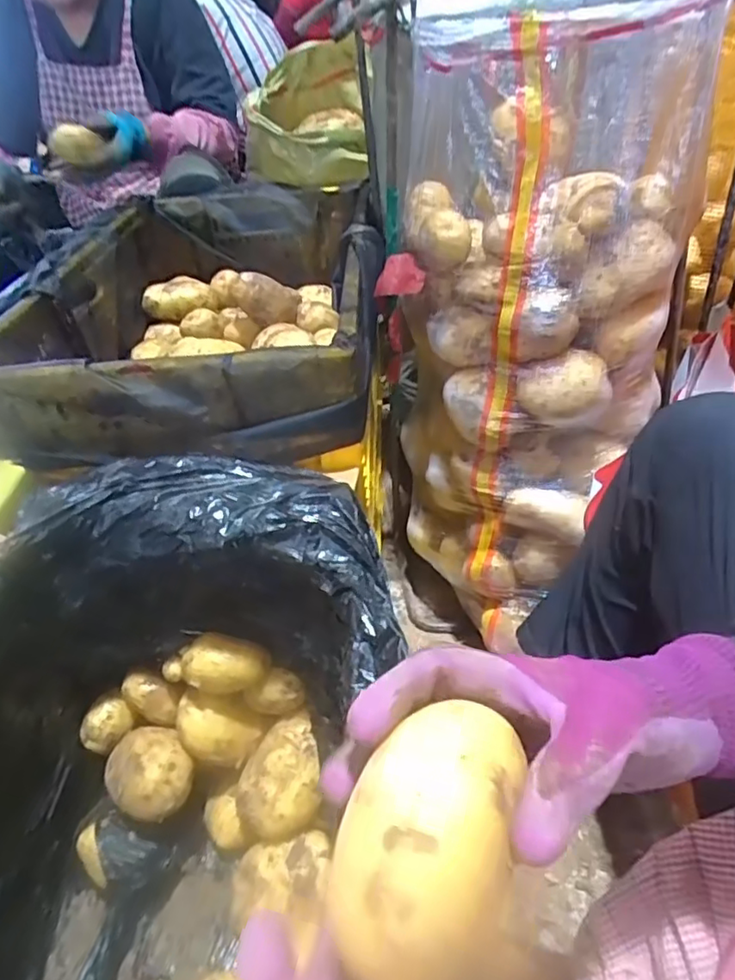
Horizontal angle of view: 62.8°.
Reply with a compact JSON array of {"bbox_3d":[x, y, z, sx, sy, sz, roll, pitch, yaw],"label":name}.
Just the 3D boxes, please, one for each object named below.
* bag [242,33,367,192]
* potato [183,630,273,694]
[{"bbox_3d":[-0.127,-0.713,1.154,0.217,0.177,0.434,-4,40,0],"label":"bag"},{"bbox_3d":[-0.136,0.164,0.571,0.076,0.037,0.044,5,41,11],"label":"potato"}]

